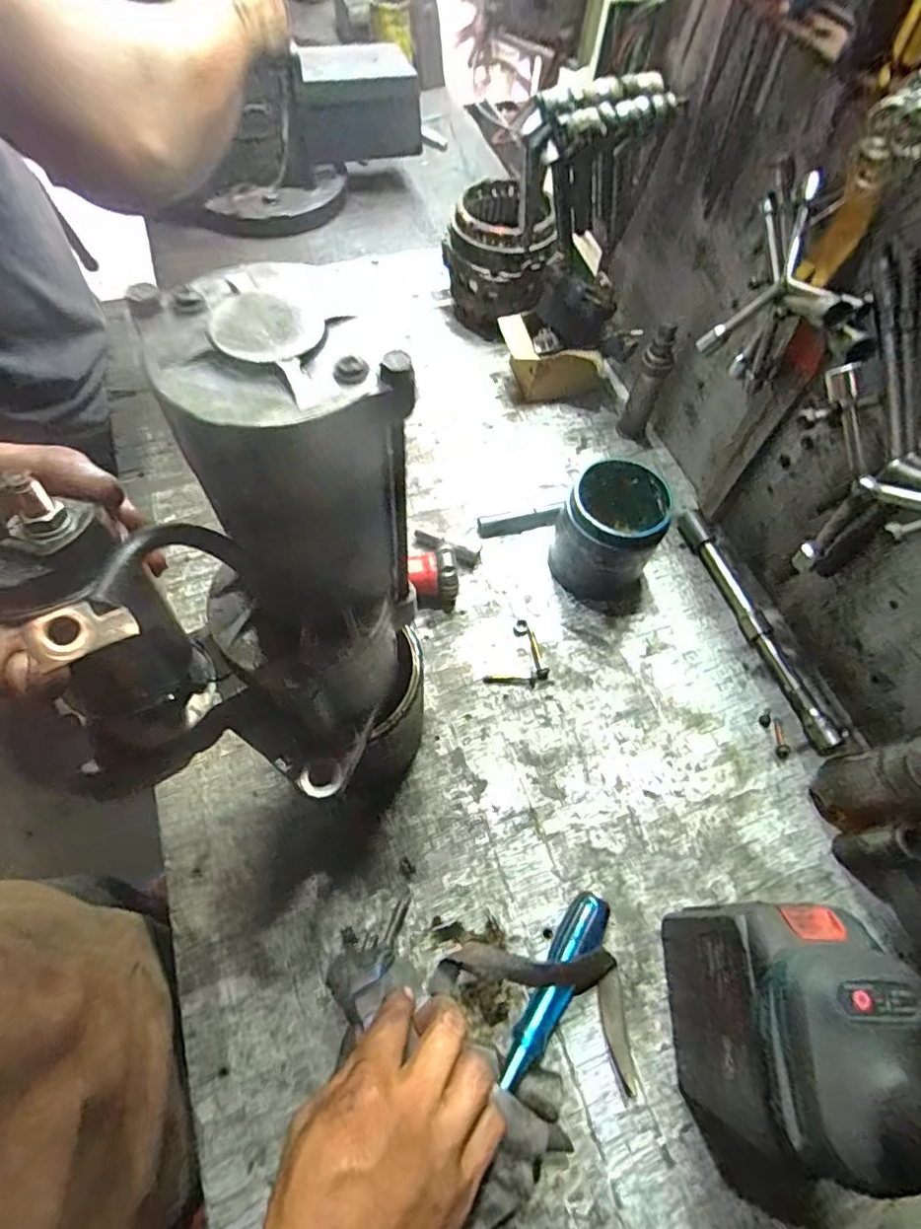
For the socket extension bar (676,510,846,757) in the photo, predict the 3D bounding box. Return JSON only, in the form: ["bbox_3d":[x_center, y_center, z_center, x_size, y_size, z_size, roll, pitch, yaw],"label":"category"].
[{"bbox_3d":[0.274,0.008,0.535,0.019,0.021,0.253,-16,64,-11],"label":"socket extension bar"}]

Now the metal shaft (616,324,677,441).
[{"bbox_3d":[0.197,-0.240,0.600,0.031,0.131,0.027,25,64,9],"label":"metal shaft"}]

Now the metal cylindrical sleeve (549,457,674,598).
[{"bbox_3d":[0.138,-0.076,0.527,0.082,0.101,0.089,2,63,-4],"label":"metal cylindrical sleeve"}]

